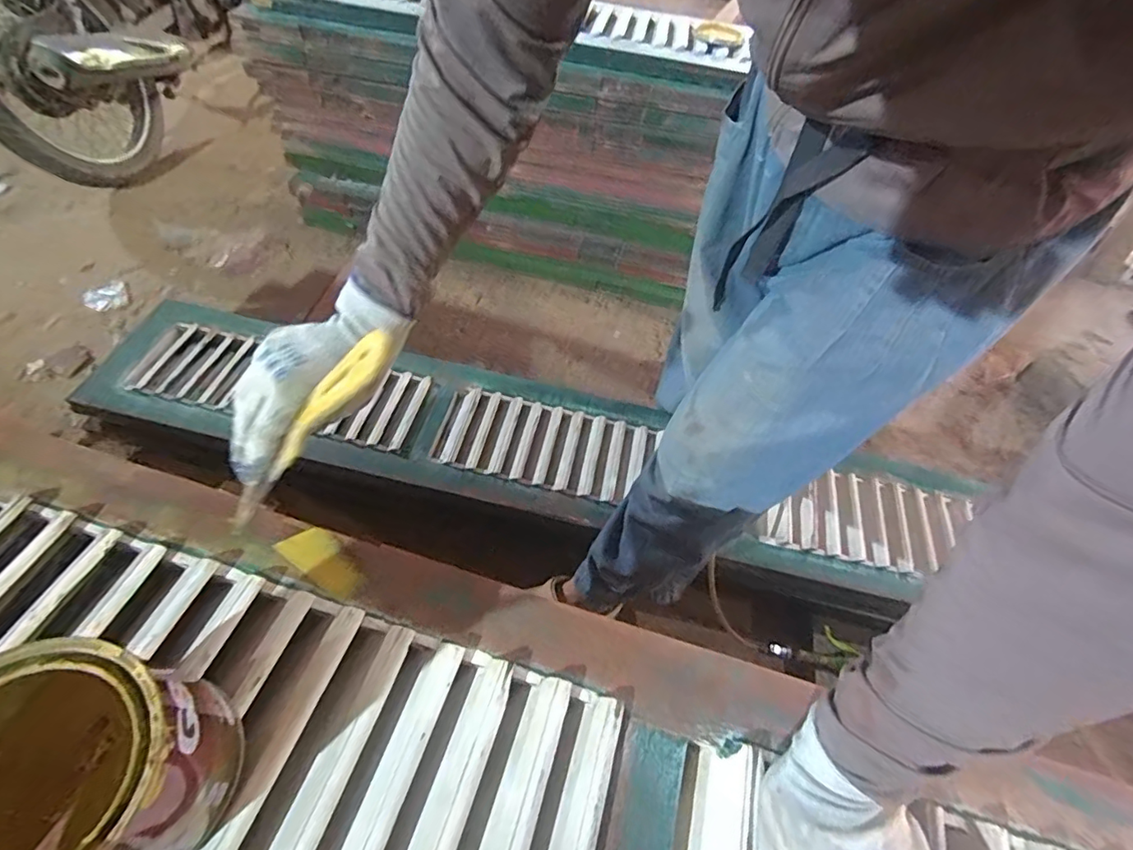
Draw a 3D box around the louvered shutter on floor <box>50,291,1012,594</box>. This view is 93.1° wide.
[{"bbox_3d":[-0.065,0.022,0.970,1.572,0.046,0.278,12,57,3],"label":"louvered shutter on floor"}]

